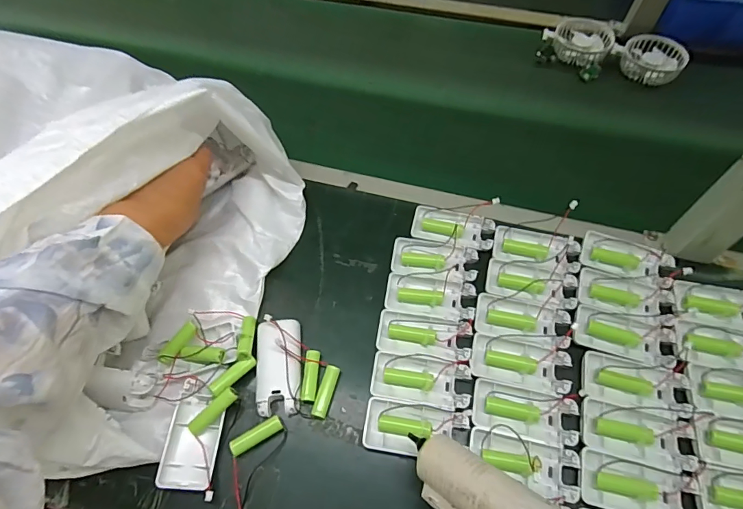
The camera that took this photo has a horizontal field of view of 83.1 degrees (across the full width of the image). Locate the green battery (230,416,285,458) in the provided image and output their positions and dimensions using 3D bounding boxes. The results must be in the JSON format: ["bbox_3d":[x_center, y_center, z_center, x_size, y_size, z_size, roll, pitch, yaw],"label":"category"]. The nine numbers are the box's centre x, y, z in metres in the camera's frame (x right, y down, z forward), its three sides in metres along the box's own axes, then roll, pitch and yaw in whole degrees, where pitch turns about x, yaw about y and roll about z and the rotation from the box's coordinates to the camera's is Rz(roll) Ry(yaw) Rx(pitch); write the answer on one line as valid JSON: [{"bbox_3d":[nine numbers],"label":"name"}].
[{"bbox_3d":[-0.109,0.173,0.400,0.051,0.012,0.014,-27,63,-13],"label":"green battery"}]

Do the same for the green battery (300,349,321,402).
[{"bbox_3d":[-0.061,0.124,0.427,0.014,0.013,0.050,3,60,3],"label":"green battery"}]

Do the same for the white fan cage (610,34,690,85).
[{"bbox_3d":[0.424,-0.295,0.638,0.071,0.036,0.093,-30,64,-15],"label":"white fan cage"}]

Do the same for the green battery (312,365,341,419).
[{"bbox_3d":[-0.045,0.137,0.419,0.016,0.013,0.050,14,62,9],"label":"green battery"}]

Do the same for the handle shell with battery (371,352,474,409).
[{"bbox_3d":[0.049,0.122,0.410,0.094,0.017,0.047,7,61,6],"label":"handle shell with battery"}]

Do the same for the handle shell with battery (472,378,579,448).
[{"bbox_3d":[0.144,0.147,0.394,0.093,0.026,0.044,10,61,7],"label":"handle shell with battery"}]

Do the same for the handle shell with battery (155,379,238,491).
[{"bbox_3d":[-0.164,0.170,0.395,0.050,0.020,0.089,9,61,7],"label":"handle shell with battery"}]

